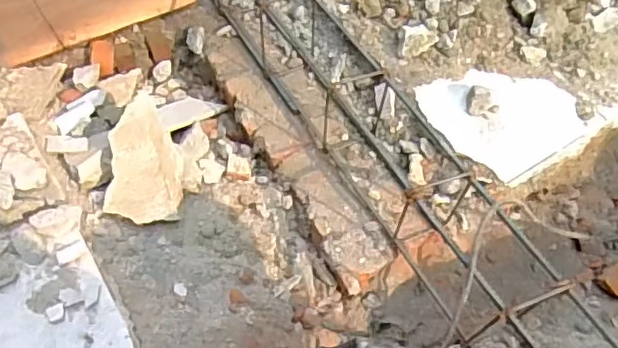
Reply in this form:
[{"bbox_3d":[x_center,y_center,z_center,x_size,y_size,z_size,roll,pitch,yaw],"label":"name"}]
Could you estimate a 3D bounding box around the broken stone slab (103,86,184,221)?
[{"bbox_3d":[-0.259,-0.026,0.976,0.120,0.031,0.202,2,85,6],"label":"broken stone slab"}]

